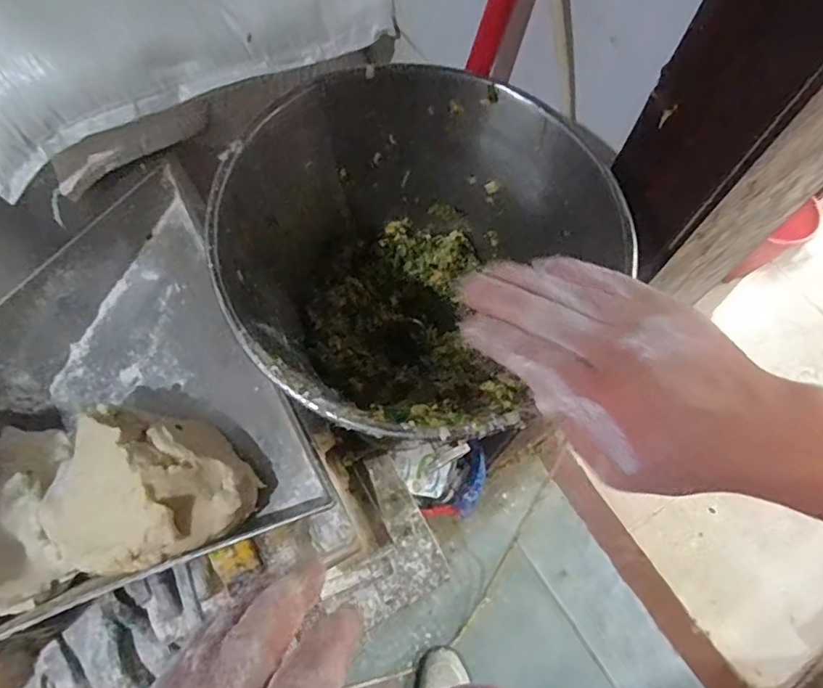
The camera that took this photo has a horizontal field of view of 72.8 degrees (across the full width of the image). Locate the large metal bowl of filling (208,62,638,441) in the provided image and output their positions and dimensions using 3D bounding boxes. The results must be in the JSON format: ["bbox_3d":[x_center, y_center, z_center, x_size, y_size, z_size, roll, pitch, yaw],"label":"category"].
[{"bbox_3d":[0.002,-0.038,0.369,0.222,0.146,0.214,1,66,-3],"label":"large metal bowl of filling"}]

